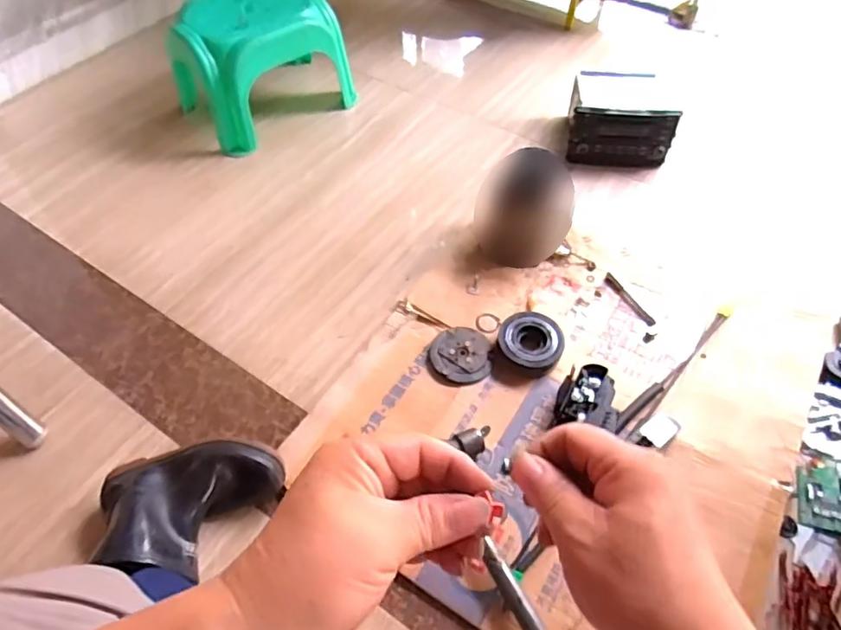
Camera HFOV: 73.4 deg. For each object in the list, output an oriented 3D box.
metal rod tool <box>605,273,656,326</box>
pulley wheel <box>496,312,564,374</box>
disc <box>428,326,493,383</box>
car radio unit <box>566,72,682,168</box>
[{"bbox_3d":[0.361,-0.026,0.979,0.018,0.007,0.123,-22,55,-15],"label":"metal rod tool"},{"bbox_3d":[0.176,0.043,0.906,0.101,0.031,0.105,-1,53,1],"label":"pulley wheel"},{"bbox_3d":[0.063,0.063,0.910,0.094,0.011,0.103,-1,53,1],"label":"disc"},{"bbox_3d":[0.425,-0.417,1.205,0.205,0.137,0.163,6,53,6],"label":"car radio unit"}]

